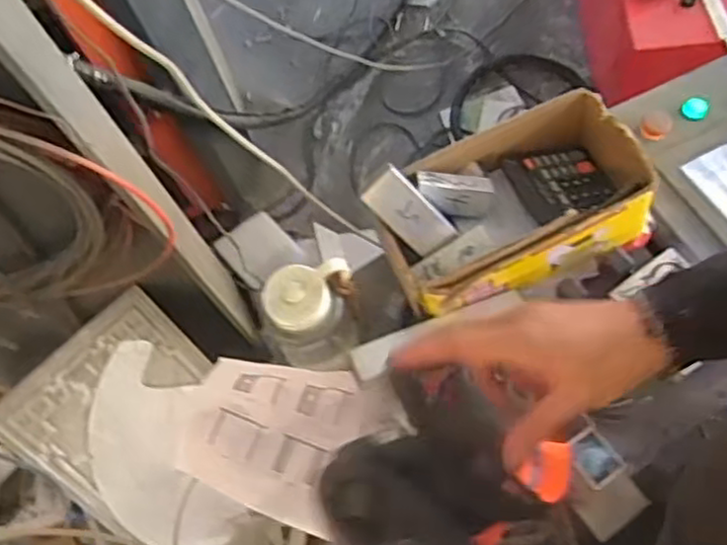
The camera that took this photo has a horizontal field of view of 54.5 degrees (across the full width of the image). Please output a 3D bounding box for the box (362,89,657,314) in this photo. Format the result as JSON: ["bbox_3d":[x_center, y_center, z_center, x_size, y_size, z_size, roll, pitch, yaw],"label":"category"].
[{"bbox_3d":[0.177,-0.082,0.845,0.314,0.110,0.172,-22,66,-3],"label":"box"}]

